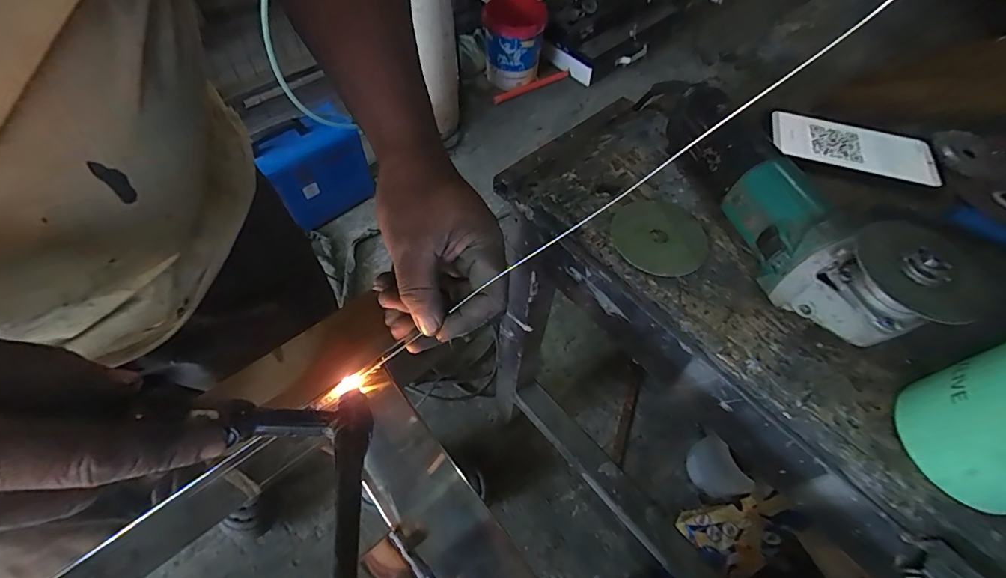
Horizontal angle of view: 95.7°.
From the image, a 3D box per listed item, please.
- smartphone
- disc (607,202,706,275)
[{"bbox_3d":[0.353,-0.145,0.463,0.145,0.014,0.062,16,66,13],"label":"smartphone"},{"bbox_3d":[0.137,-0.047,0.402,0.082,0.004,0.081,2,58,-3],"label":"disc"}]

